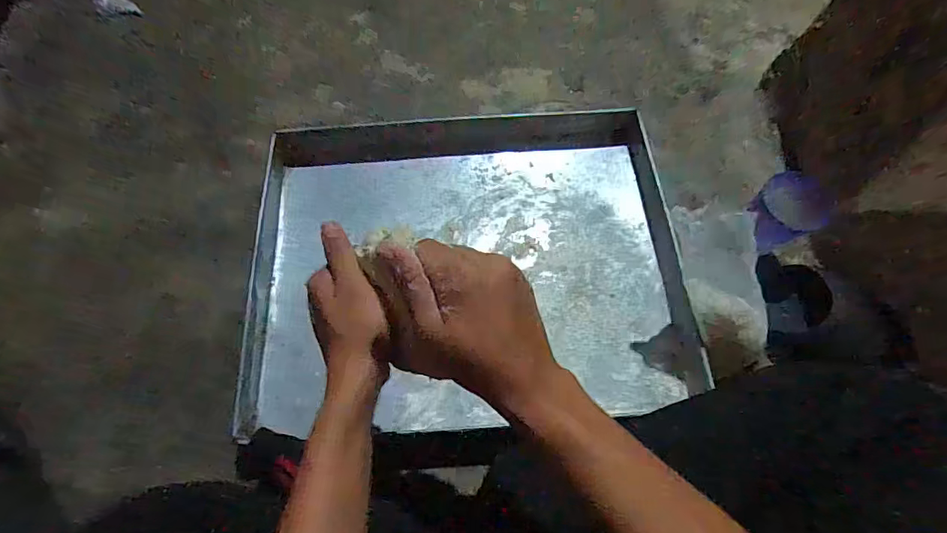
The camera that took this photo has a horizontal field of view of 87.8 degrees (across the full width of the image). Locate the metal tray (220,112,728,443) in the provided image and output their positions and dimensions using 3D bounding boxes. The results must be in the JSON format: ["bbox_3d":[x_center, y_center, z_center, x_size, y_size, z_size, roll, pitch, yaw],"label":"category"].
[{"bbox_3d":[-0.008,-0.030,0.633,0.530,0.065,0.443,-2,66,1],"label":"metal tray"}]

